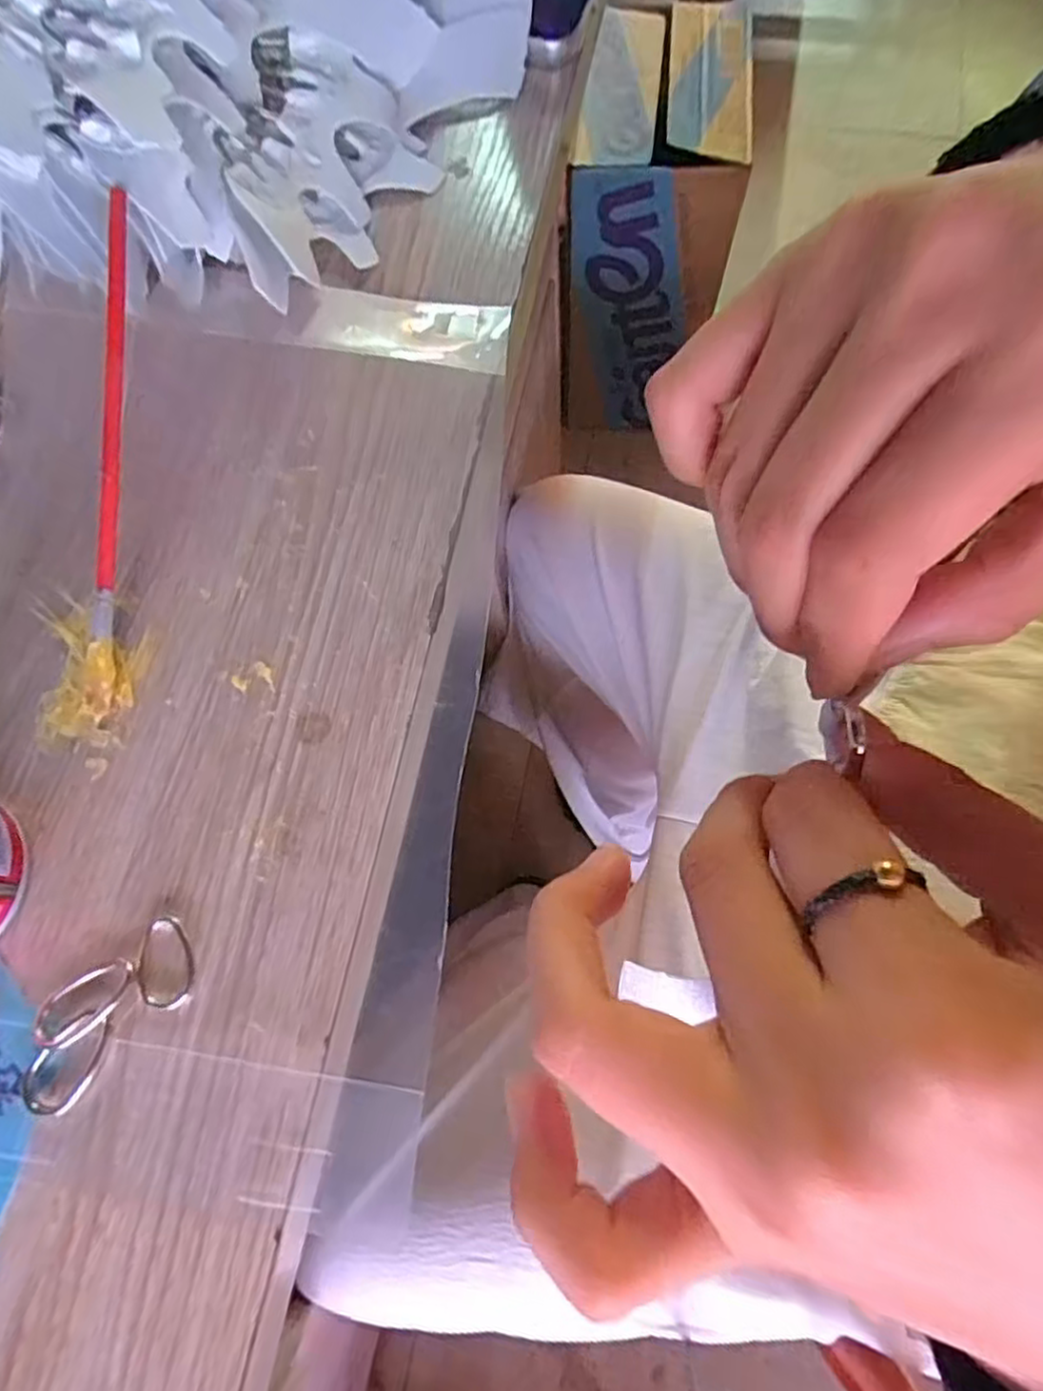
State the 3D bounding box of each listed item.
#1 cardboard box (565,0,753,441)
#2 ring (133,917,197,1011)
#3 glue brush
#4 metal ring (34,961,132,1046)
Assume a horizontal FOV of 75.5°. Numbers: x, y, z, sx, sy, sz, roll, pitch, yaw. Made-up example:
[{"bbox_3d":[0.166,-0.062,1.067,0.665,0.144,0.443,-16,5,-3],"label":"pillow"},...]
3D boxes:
[{"bbox_3d":[0.154,-0.582,0.915,0.195,0.450,0.185,-4,72,2],"label":"cardboard box"},{"bbox_3d":[-0.118,0.088,0.222,0.019,0.004,0.029,-9,72,-1],"label":"ring"},{"bbox_3d":[-0.160,-0.087,0.259,0.034,0.014,0.207,4,89,3],"label":"glue brush"},{"bbox_3d":[-0.141,0.098,0.217,0.031,0.008,0.017,-42,75,-11],"label":"metal ring"}]

